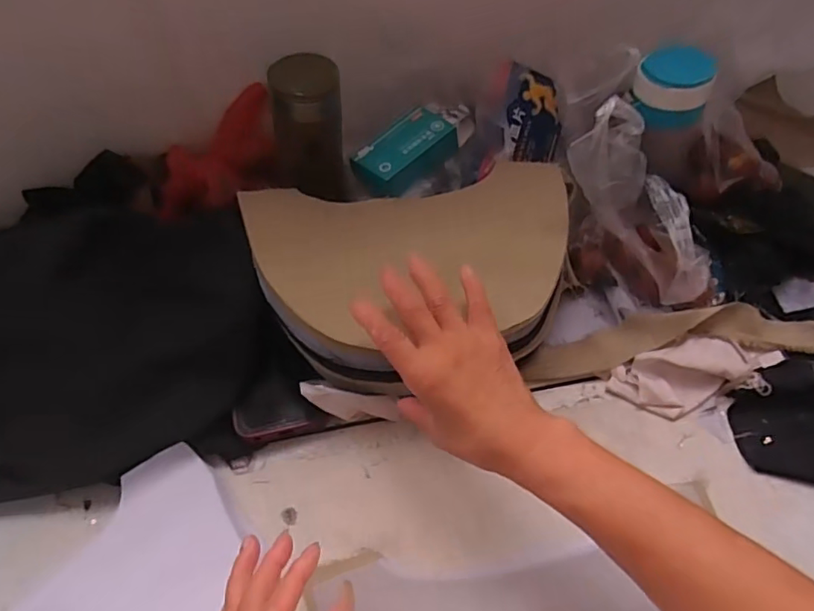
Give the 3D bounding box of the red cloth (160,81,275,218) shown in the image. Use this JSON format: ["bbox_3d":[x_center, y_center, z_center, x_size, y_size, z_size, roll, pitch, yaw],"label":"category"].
[{"bbox_3d":[-0.204,-0.161,0.596,0.124,0.076,0.091,-9,51,-3],"label":"red cloth"}]

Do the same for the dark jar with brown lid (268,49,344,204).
[{"bbox_3d":[-0.093,-0.163,0.536,0.069,0.122,0.064,-12,51,-5],"label":"dark jar with brown lid"}]

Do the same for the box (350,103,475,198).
[{"bbox_3d":[0.010,-0.165,0.587,0.136,0.029,0.065,-38,58,-24],"label":"box"}]

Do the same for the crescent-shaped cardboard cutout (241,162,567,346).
[{"bbox_3d":[0.003,-0.051,0.477,0.272,0.012,0.172,-4,56,-1],"label":"crescent-shaped cardboard cutout"}]

